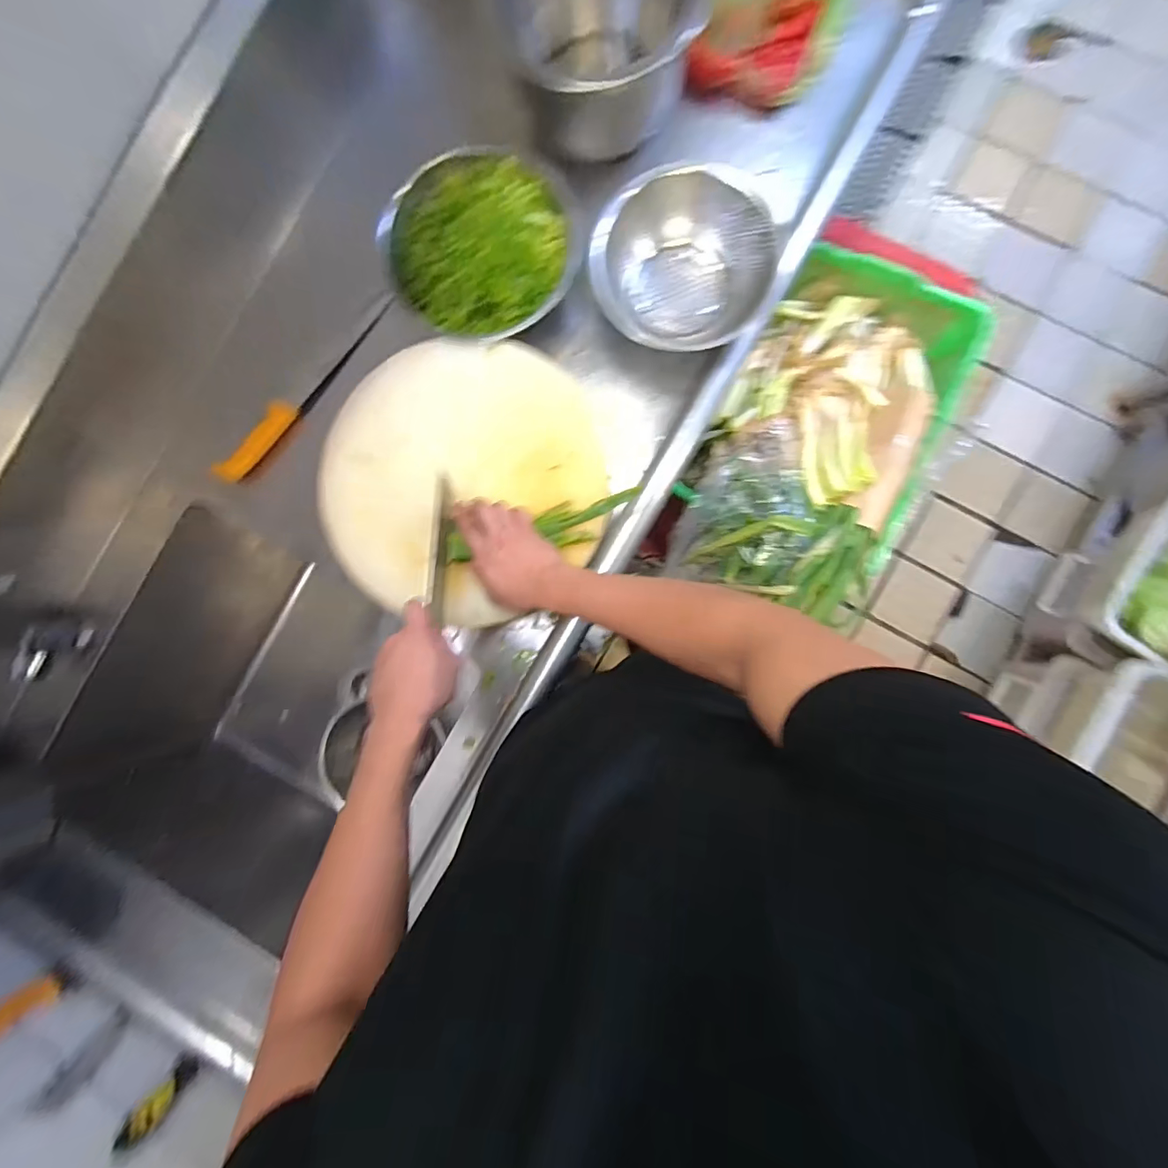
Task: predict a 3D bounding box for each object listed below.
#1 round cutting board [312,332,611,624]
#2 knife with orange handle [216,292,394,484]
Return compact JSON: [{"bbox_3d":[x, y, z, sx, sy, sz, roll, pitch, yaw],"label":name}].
[{"bbox_3d":[-0.146,-0.129,0.617,0.339,0.046,0.345,0,88,4],"label":"round cutting board"},{"bbox_3d":[-0.397,-0.287,0.723,0.025,0.034,0.354,35,77,4],"label":"knife with orange handle"}]

